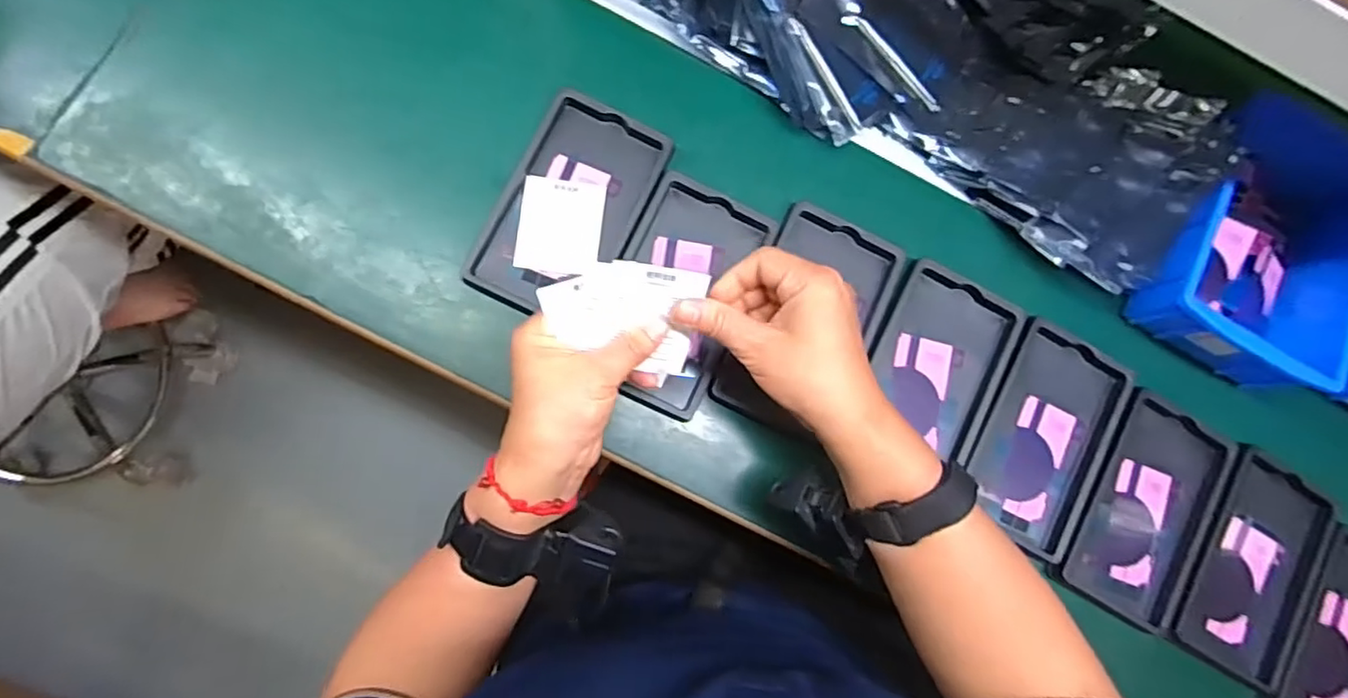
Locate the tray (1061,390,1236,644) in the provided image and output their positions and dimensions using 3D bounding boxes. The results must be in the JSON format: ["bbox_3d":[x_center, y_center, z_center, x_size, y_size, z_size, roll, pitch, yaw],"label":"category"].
[{"bbox_3d":[0.359,0.122,0.478,0.098,0.014,0.156,29,78,-2],"label":"tray"}]

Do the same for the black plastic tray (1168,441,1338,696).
[{"bbox_3d":[0.447,0.168,0.483,0.103,0.015,0.159,30,78,-2],"label":"black plastic tray"}]

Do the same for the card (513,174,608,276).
[{"bbox_3d":[-0.082,-0.089,0.460,0.059,0.004,0.068,7,84,-8],"label":"card"}]

